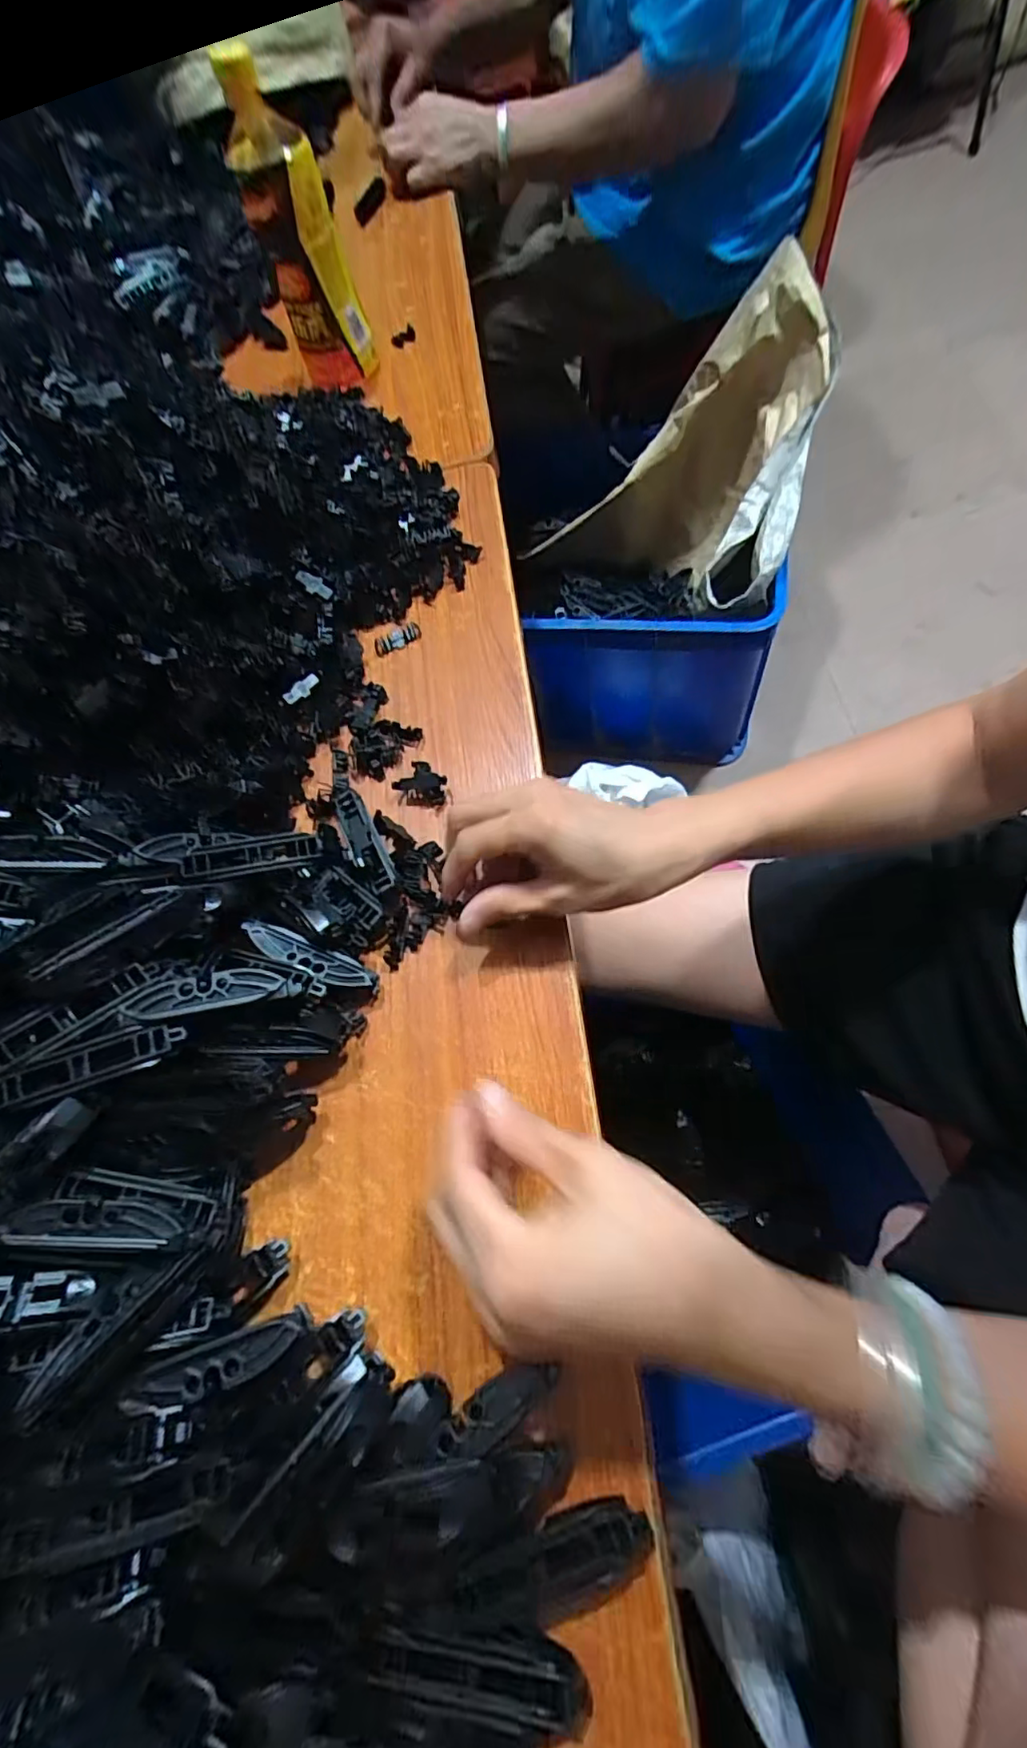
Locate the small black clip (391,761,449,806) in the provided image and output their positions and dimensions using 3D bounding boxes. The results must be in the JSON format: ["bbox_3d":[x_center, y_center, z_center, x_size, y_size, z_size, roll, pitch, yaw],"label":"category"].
[{"bbox_3d":[-0.059,-0.058,0.379,0.032,0.010,0.030,-6,66,8],"label":"small black clip"}]

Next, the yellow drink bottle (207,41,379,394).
[{"bbox_3d":[-0.176,-0.531,0.501,0.072,0.185,0.079,-20,65,2],"label":"yellow drink bottle"}]

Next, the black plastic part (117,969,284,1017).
[{"bbox_3d":[-0.146,0.056,0.286,0.068,0.011,0.018,-13,65,-2],"label":"black plastic part"}]

